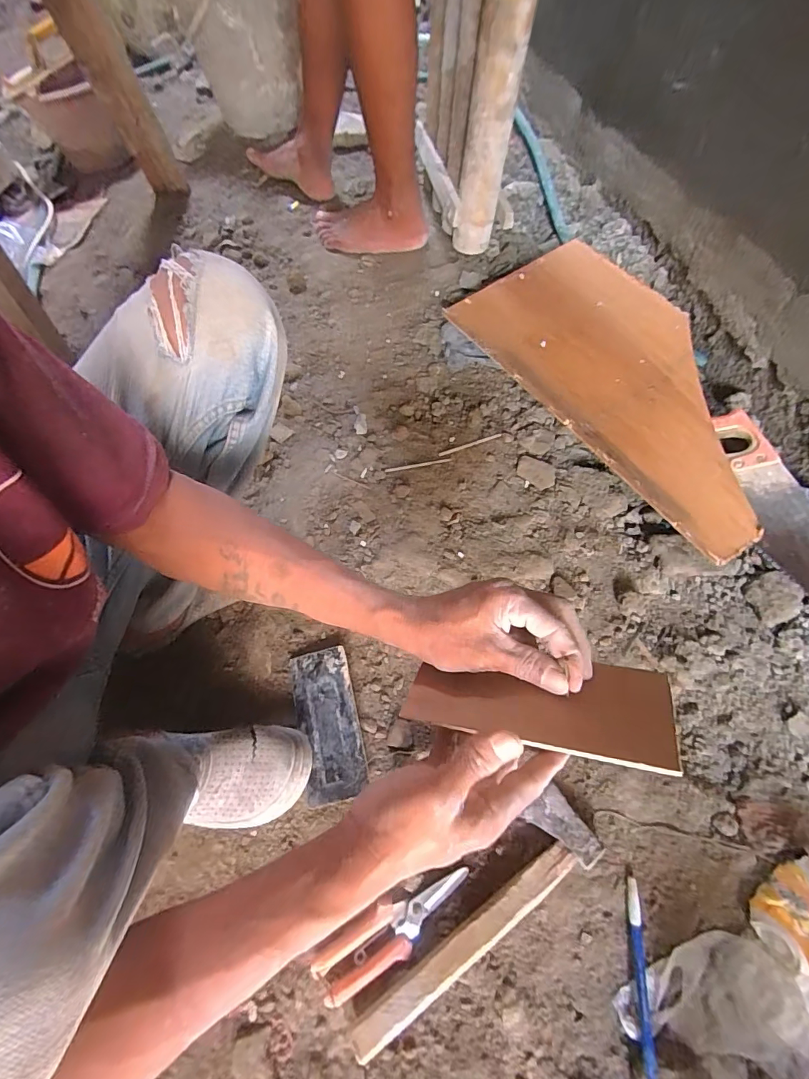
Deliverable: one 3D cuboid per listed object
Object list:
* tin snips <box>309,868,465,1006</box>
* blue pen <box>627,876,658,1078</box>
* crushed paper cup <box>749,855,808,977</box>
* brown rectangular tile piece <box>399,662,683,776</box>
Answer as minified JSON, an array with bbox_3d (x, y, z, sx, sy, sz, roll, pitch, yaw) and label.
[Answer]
[{"bbox_3d":[-0.010,0.397,0.444,0.167,0.024,0.049,-32,68,-12],"label":"tin snips"},{"bbox_3d":[0.227,0.418,0.414,0.014,0.014,0.150,4,65,4],"label":"blue pen"},{"bbox_3d":[0.393,0.367,0.414,0.089,0.050,0.066,-37,69,-14],"label":"crushed paper cup"},{"bbox_3d":[0.089,0.110,0.304,0.170,0.004,0.073,2,31,23],"label":"brown rectangular tile piece"}]

